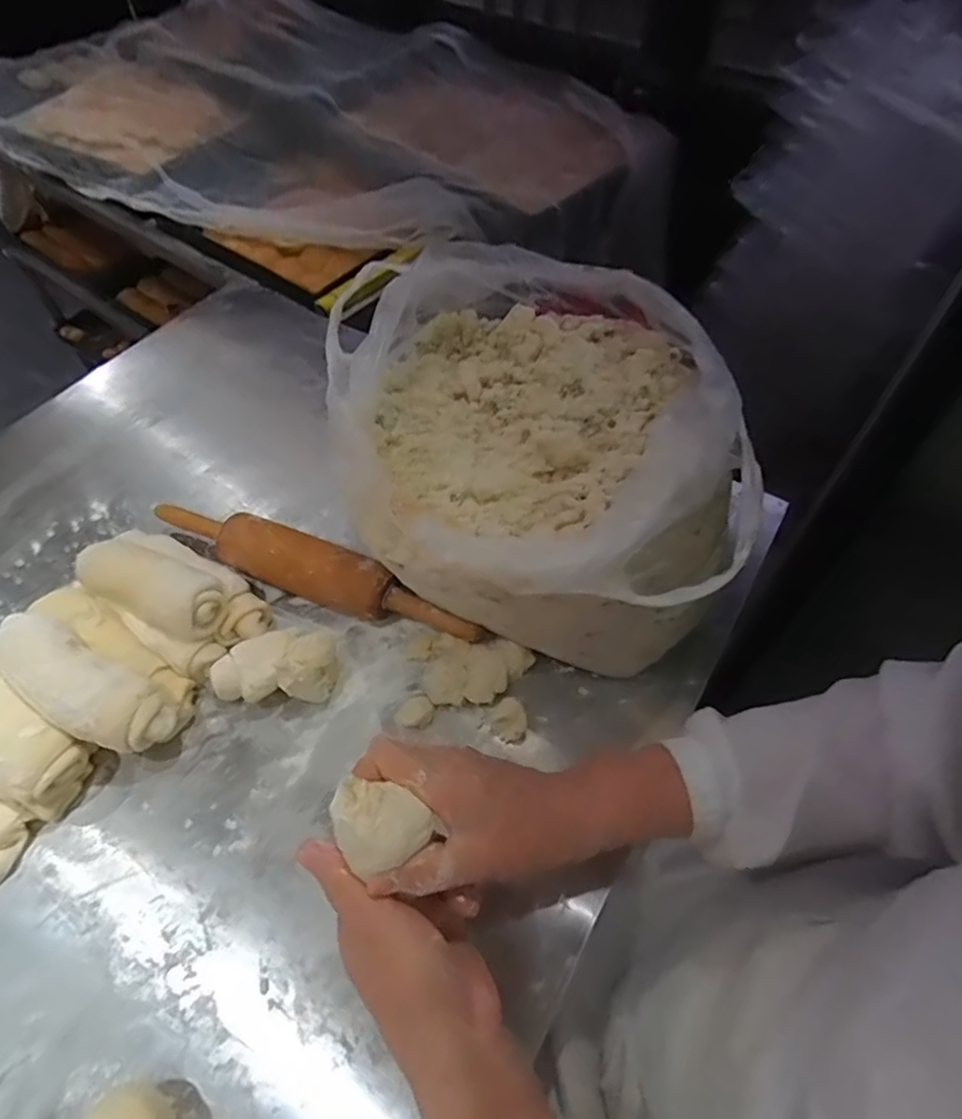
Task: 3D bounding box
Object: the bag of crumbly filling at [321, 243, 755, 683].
[{"bbox_3d":[0.051,-0.080,0.507,0.242,0.197,0.335,-32,60,-19],"label":"bag of crumbly filling"}]

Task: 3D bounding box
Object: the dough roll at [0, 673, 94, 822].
[{"bbox_3d":[-0.360,0.129,0.462,0.132,0.063,0.062,32,62,21],"label":"dough roll"}]

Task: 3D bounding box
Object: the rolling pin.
[{"bbox_3d":[-0.153,0.005,0.548,0.334,0.042,0.046,20,58,15],"label":"rolling pin"}]

